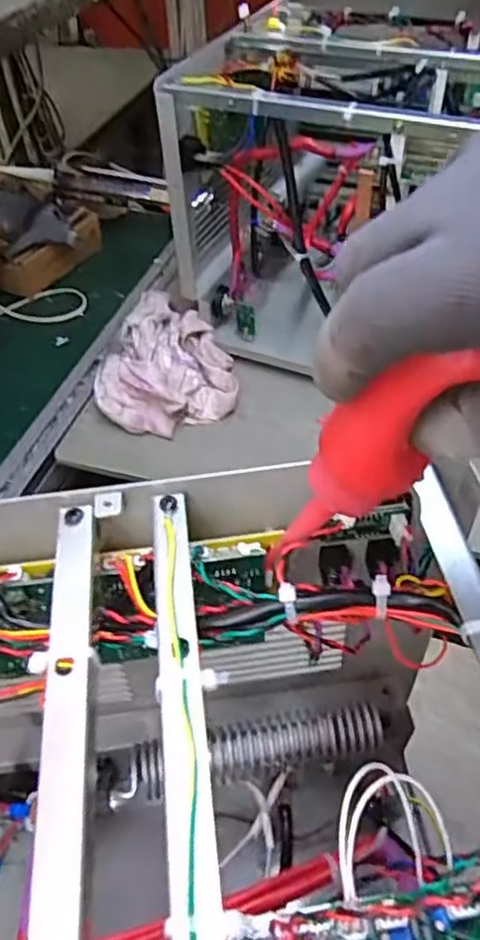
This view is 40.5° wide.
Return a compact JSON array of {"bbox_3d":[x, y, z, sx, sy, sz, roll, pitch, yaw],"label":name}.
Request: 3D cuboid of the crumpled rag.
[{"bbox_3d":[-0.090,-0.126,0.755,0.164,0.087,0.162,-12,49,-7],"label":"crumpled rag"}]

